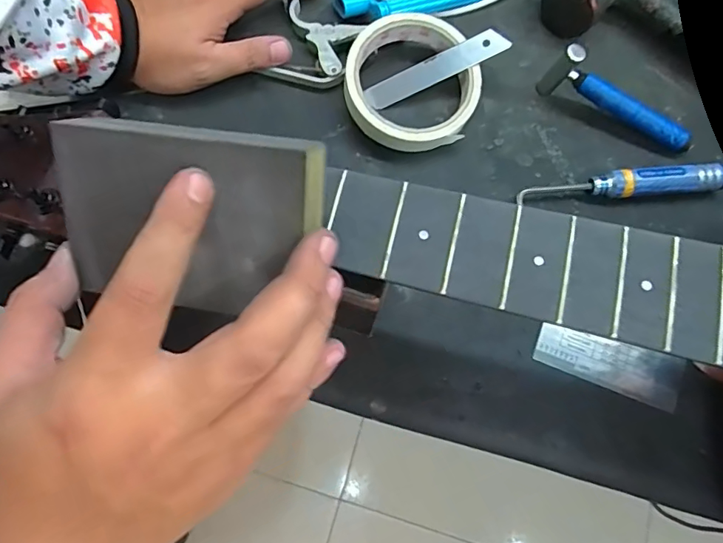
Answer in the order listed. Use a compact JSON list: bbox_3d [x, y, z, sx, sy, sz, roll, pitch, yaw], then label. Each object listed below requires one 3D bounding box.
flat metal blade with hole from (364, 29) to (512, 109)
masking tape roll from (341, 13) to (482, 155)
[{"bbox_3d":[0.050,-0.141,0.336,0.099,0.004,0.018,-21,87,15],"label":"flat metal blade with hole"},{"bbox_3d":[0.035,-0.128,0.332,0.087,0.026,0.098,21,77,6],"label":"masking tape roll"}]

